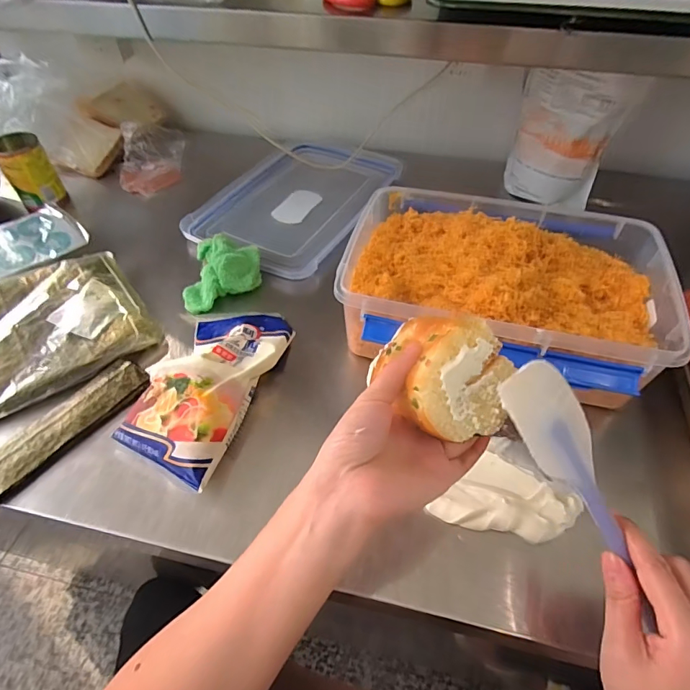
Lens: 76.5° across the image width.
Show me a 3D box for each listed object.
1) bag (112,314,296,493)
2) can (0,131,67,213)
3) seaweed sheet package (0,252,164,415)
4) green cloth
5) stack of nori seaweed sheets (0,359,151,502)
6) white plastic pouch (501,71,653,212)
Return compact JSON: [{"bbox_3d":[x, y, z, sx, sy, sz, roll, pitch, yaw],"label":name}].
[{"bbox_3d":[-0.158,0.028,0.499,0.137,0.048,0.240,16,52,14],"label":"bag"},{"bbox_3d":[-0.531,-0.292,0.743,0.074,0.100,0.084,-30,56,-22],"label":"can"},{"bbox_3d":[-0.379,-0.029,0.546,0.224,0.027,0.207,-32,56,-23],"label":"seaweed sheet package"},{"bbox_3d":[-0.173,-0.108,0.617,0.104,0.052,0.116,-8,51,-6],"label":"green cloth"},{"bbox_3d":[-0.308,0.086,0.479,0.051,0.016,0.190,32,58,25],"label":"stack of nori seaweed sheets"},{"bbox_3d":[0.344,-0.325,0.693,0.156,0.189,0.076,19,53,16],"label":"white plastic pouch"}]

